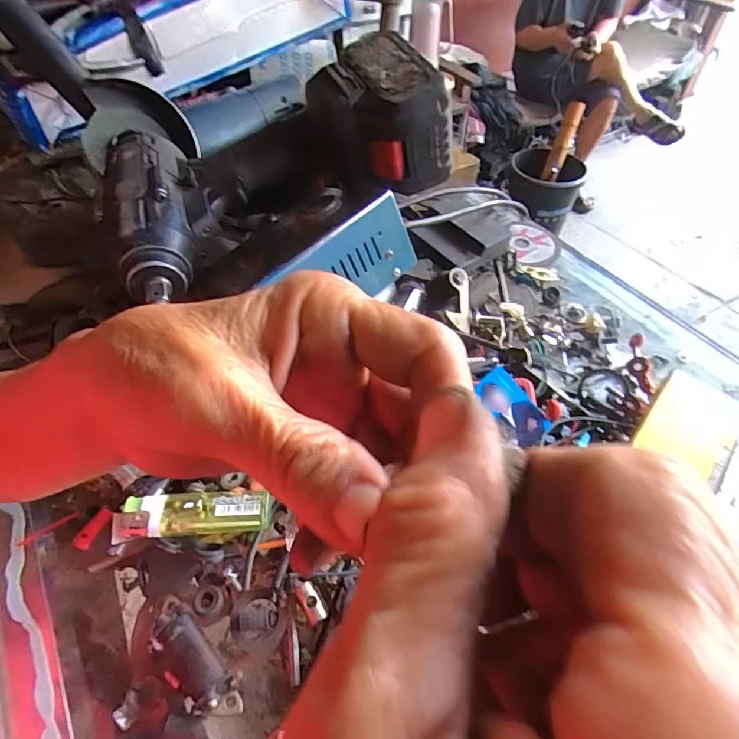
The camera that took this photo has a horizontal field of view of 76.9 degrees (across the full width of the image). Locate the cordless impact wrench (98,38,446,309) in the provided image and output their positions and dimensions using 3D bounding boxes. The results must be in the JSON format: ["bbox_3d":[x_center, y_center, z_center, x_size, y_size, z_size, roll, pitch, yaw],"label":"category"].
[{"bbox_3d":[-0.062,-0.147,0.347,0.242,0.079,0.151,-23,53,-1],"label":"cordless impact wrench"}]

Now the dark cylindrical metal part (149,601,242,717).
[{"bbox_3d":[-0.090,0.150,0.238,0.064,0.018,0.023,34,59,25],"label":"dark cylindrical metal part"}]

